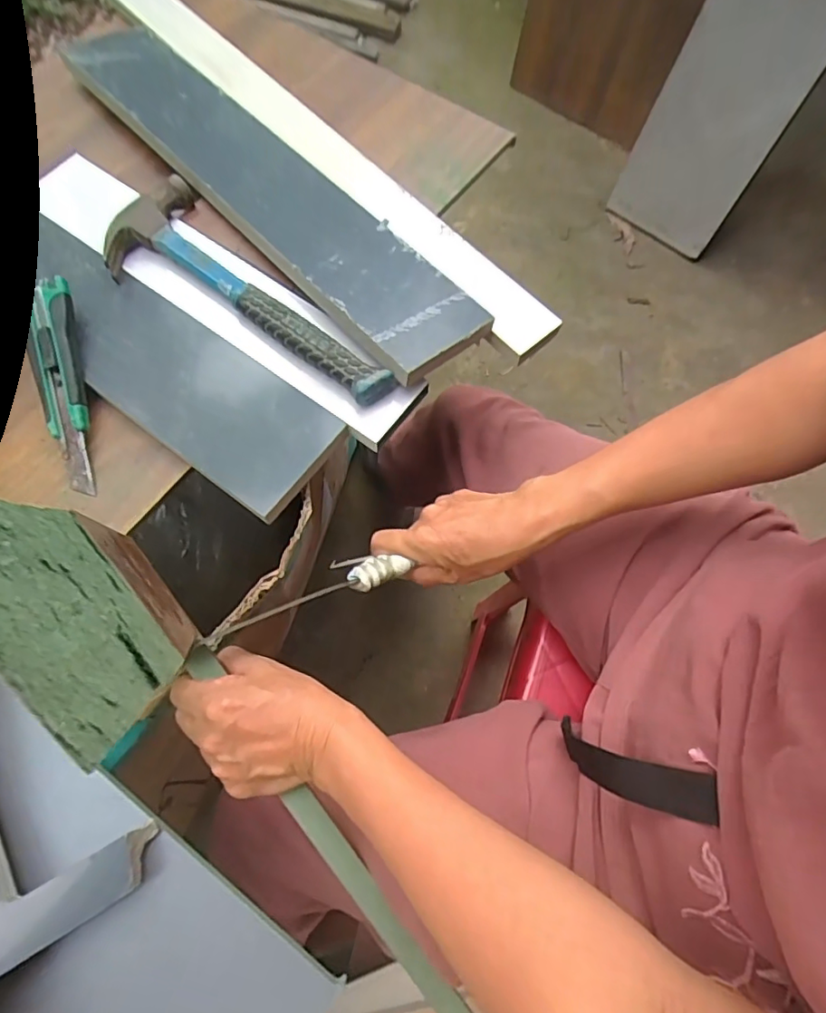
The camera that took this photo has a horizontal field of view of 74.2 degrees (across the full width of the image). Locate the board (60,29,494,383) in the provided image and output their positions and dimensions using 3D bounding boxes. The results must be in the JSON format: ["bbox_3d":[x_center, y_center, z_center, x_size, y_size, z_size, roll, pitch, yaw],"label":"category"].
[{"bbox_3d":[-0.138,-0.293,0.482,0.098,0.020,0.499,-39,72,-16],"label":"board"}]

